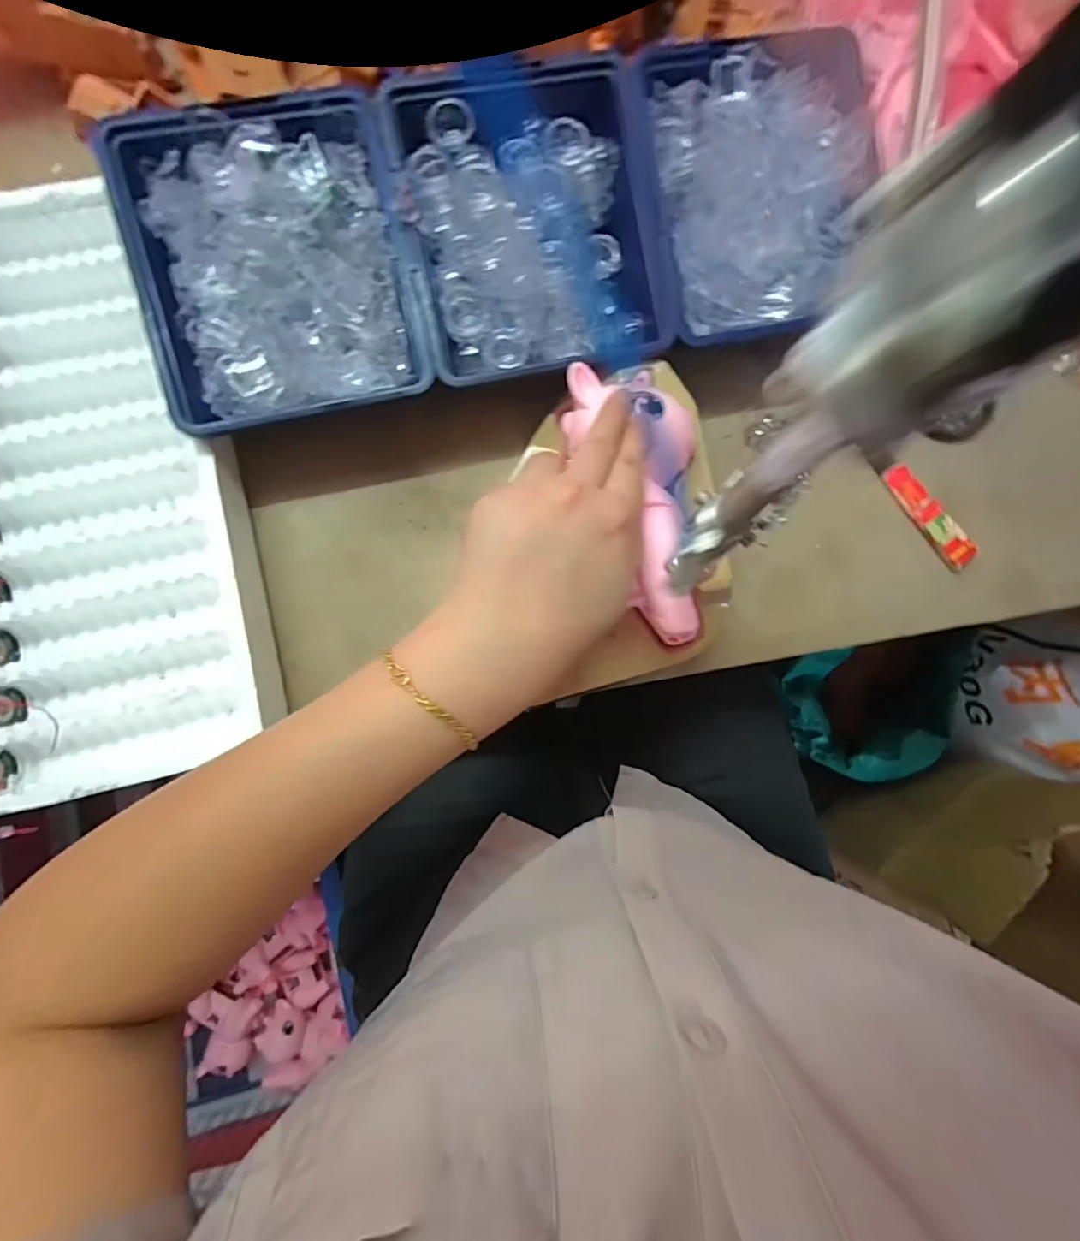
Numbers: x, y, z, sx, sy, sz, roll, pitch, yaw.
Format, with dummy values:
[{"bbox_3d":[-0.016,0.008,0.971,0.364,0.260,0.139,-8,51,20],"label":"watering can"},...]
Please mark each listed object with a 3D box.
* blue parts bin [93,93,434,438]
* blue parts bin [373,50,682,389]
[{"bbox_3d":[-0.145,-0.194,0.293,0.142,0.042,0.165,-12,88,-5],"label":"blue parts bin"},{"bbox_3d":[-0.003,-0.230,0.307,0.150,0.040,0.155,-15,88,-5],"label":"blue parts bin"}]

